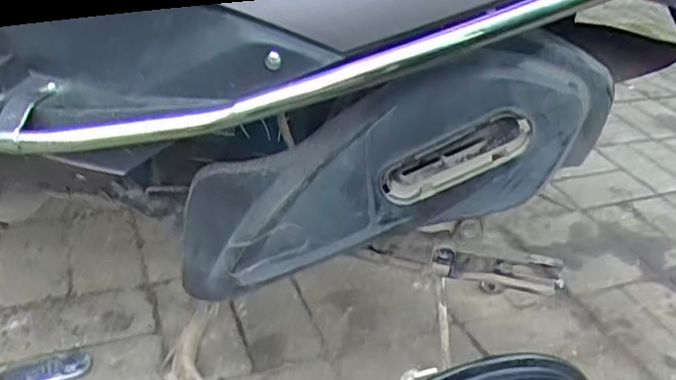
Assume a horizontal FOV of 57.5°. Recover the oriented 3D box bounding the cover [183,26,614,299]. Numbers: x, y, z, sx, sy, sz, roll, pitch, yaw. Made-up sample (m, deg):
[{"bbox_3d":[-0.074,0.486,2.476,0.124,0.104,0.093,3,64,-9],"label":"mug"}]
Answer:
[{"bbox_3d":[0.009,-0.003,0.525,0.429,0.143,0.073,-24,26,22],"label":"cover"}]

